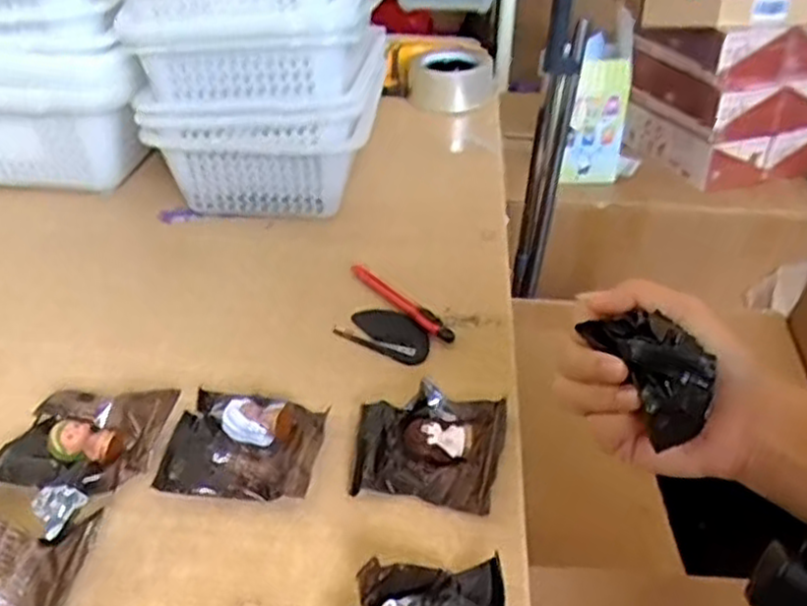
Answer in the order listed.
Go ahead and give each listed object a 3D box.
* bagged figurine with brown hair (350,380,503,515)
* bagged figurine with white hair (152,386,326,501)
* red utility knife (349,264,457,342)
[{"bbox_3d":[0.015,0.082,0.457,0.085,0.028,0.079,7,34,6],"label":"bagged figurine with brown hair"},{"bbox_3d":[-0.094,0.084,0.454,0.087,0.028,0.079,3,34,1],"label":"bagged figurine with white hair"},{"bbox_3d":[-0.002,-0.001,0.595,0.018,0.012,0.121,-20,40,-30],"label":"red utility knife"}]

